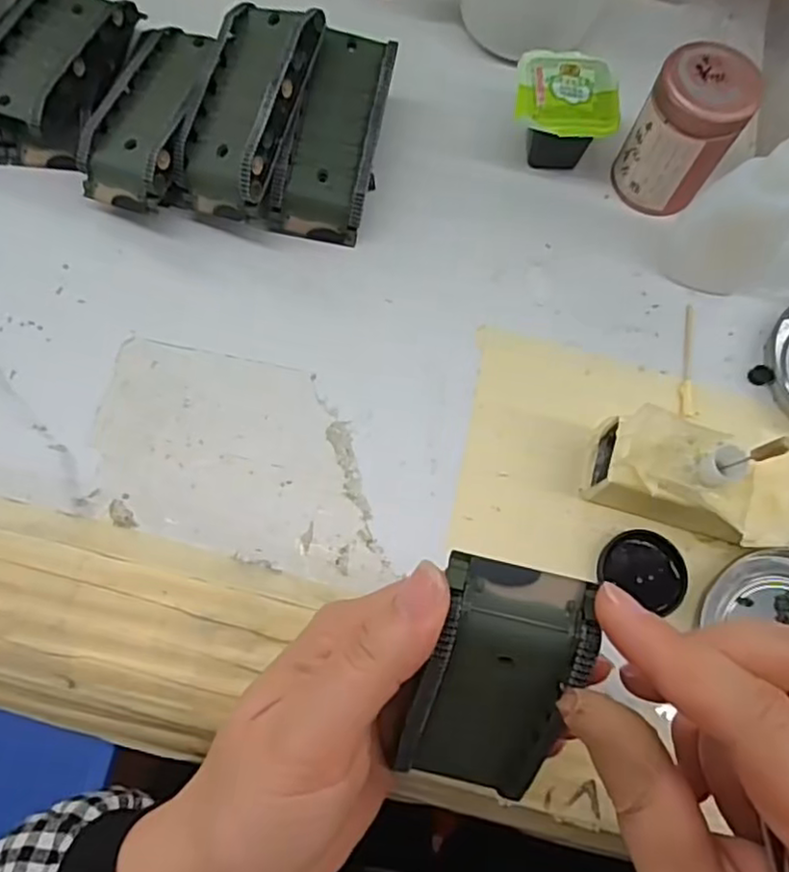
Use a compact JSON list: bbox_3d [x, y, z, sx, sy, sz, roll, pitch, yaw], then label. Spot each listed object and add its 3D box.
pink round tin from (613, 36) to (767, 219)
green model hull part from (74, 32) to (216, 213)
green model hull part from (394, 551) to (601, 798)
[{"bbox_3d":[0.136,-0.143,0.310,0.043,0.066,0.040,1,73,-2],"label":"pink round tin"},{"bbox_3d":[-0.115,-0.153,0.315,0.045,0.038,0.095,18,73,4],"label":"green model hull part"},{"bbox_3d":[0.029,0.077,0.194,0.043,0.088,0.019,10,34,1],"label":"green model hull part"}]

